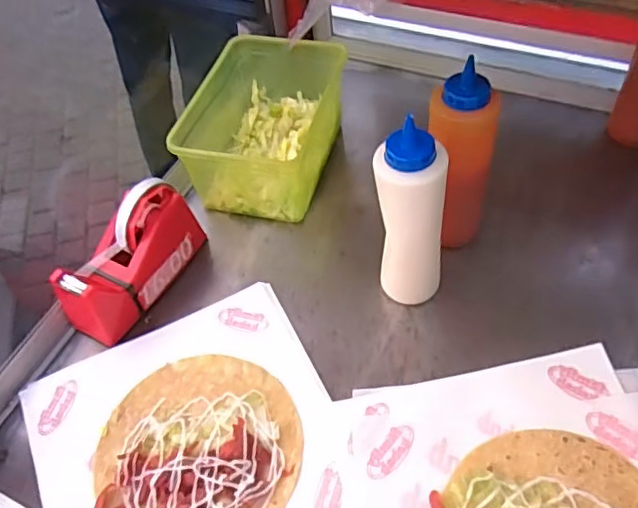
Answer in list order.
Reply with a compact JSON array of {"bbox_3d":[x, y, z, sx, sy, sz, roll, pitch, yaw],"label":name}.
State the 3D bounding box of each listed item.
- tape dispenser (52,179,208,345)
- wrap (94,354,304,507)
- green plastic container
[{"bbox_3d":[-0.194,0.000,0.598,0.062,0.092,0.159,22,57,22],"label":"tape dispenser"},{"bbox_3d":[-0.104,0.165,0.503,0.171,0.021,0.178,-7,54,-1],"label":"wrap"},{"bbox_3d":[-0.055,-0.166,0.709,0.157,0.098,0.235,8,53,13],"label":"green plastic container"}]

